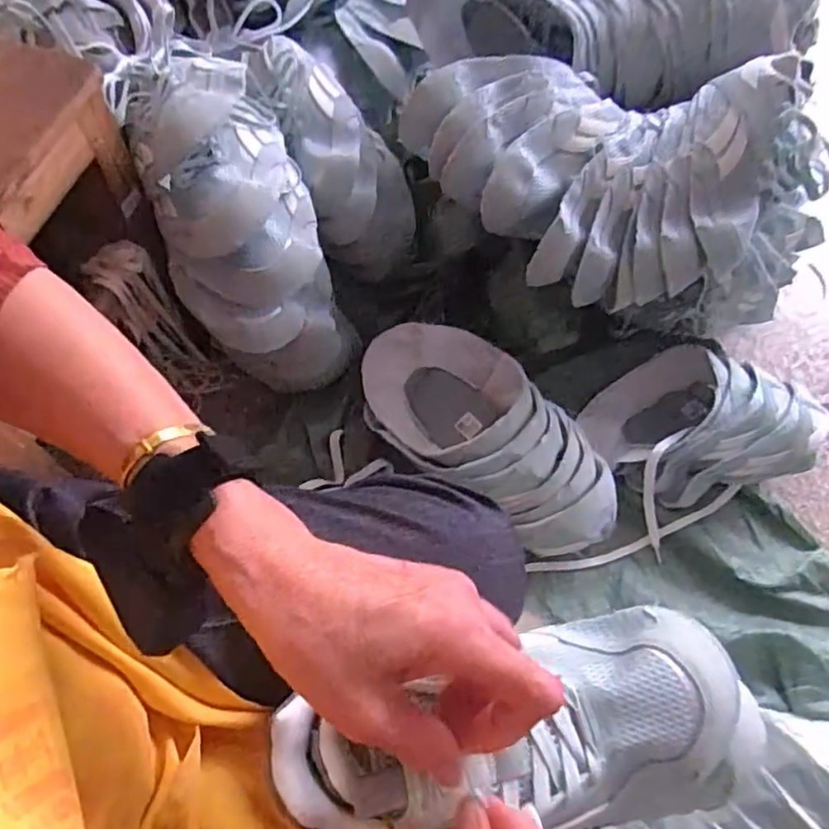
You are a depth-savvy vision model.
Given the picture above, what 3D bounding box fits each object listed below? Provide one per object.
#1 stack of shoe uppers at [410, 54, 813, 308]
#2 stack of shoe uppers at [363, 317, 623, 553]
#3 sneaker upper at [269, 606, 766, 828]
[{"bbox_3d":[0.181,-0.252,0.653,0.380,0.143,0.210,4,63,-1],"label":"stack of shoe uppers"},{"bbox_3d":[0.083,0.011,0.737,0.361,0.094,0.166,36,67,14],"label":"stack of shoe uppers"},{"bbox_3d":[0.063,0.174,0.333,0.266,0.082,0.105,-9,64,-6],"label":"sneaker upper"}]

